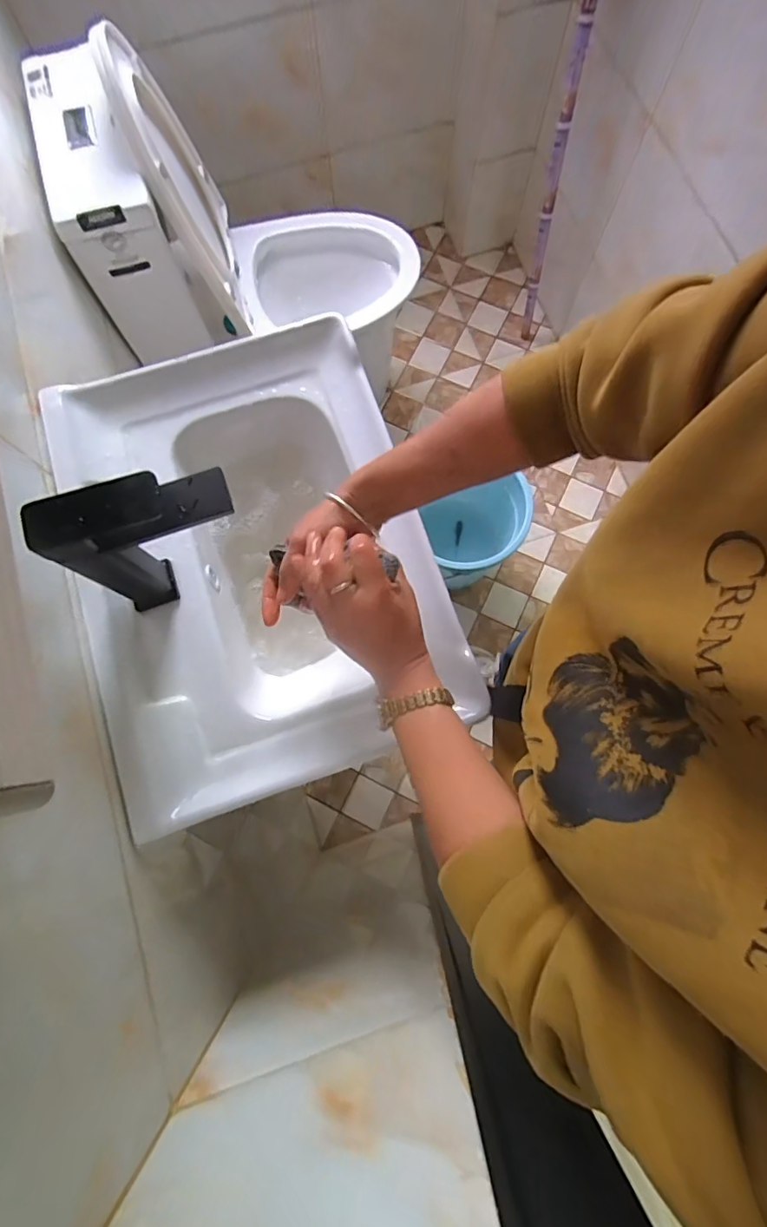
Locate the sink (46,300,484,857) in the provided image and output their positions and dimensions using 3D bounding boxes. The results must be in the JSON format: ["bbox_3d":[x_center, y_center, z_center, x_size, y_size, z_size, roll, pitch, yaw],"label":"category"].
[{"bbox_3d":[-0.140,-0.058,0.597,0.355,0.130,0.497,-18,77,-3],"label":"sink"}]

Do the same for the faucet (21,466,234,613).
[{"bbox_3d":[-0.202,-0.070,0.474,0.146,0.179,0.046,-21,78,-4],"label":"faucet"}]

